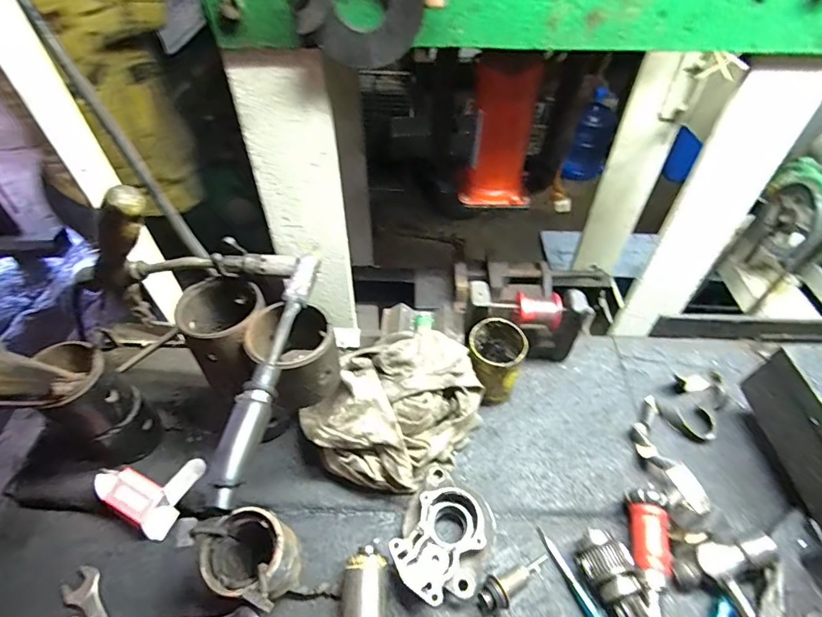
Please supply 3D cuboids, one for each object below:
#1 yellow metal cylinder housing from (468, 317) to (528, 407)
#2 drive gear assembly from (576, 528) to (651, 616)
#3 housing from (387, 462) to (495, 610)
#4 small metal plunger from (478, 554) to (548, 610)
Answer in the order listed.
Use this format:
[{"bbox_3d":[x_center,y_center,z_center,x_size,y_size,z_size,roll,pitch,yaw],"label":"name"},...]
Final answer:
[{"bbox_3d":[0.115,0.080,0.620,0.071,0.118,0.083,6,47,6],"label":"yellow metal cylinder housing"},{"bbox_3d":[0.220,0.293,0.475,0.054,0.047,0.092,-25,51,-21],"label":"drive gear assembly"},{"bbox_3d":[0.038,0.259,0.498,0.103,0.060,0.136,24,51,21],"label":"housing"},{"bbox_3d":[0.117,0.302,0.489,0.092,0.030,0.030,-22,50,-19],"label":"small metal plunger"}]

